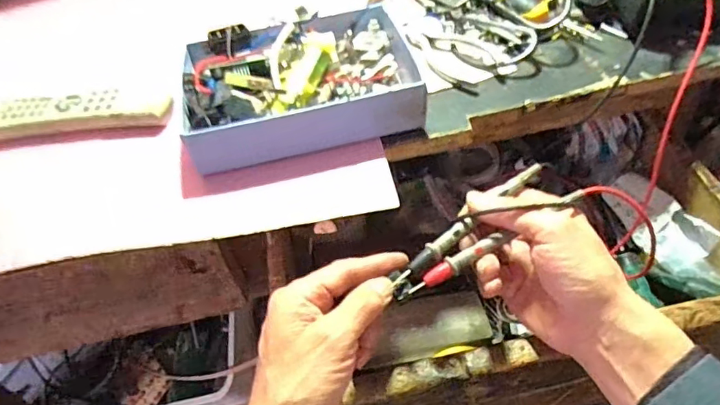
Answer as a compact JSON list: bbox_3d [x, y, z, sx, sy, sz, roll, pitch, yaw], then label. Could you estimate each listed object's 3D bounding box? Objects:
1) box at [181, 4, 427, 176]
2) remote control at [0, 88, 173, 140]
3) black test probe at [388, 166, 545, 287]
[{"bbox_3d":[-0.044,-0.106,0.419,0.185,0.044,0.141,-9,48,-2],"label":"box"},{"bbox_3d":[-0.239,-0.080,0.440,0.154,0.014,0.042,-6,48,0],"label":"remote control"},{"bbox_3d":[0.080,0.014,0.364,0.137,0.008,0.012,-36,54,-15],"label":"black test probe"}]

